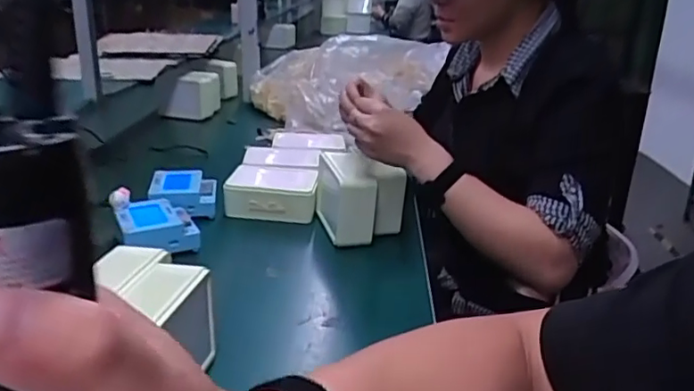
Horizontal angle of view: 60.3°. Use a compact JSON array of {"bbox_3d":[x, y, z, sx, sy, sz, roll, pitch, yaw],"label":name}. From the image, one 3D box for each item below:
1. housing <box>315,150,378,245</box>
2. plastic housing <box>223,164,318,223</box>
[{"bbox_3d":[-0.004,0.004,0.897,0.067,0.115,0.112,-4,21,-15],"label":"housing"},{"bbox_3d":[-0.123,-0.004,0.984,0.142,0.055,0.126,1,21,0],"label":"plastic housing"}]

